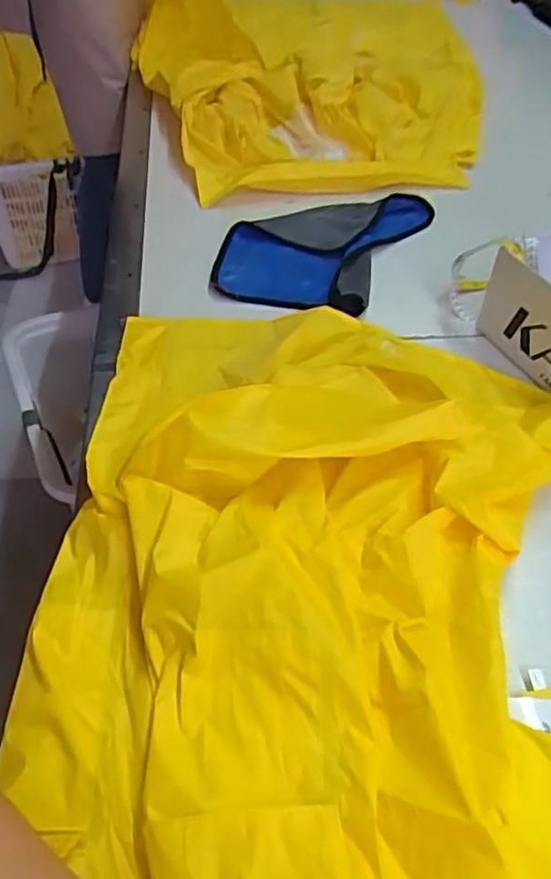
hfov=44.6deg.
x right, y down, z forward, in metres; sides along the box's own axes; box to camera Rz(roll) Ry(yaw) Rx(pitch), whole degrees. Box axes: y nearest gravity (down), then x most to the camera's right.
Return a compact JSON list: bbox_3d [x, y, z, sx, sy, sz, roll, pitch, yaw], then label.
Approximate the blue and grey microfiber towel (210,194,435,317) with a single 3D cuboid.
[{"bbox_3d":[0.071,-0.312,1.046,0.246,0.019,0.401,21,47,16],"label":"blue and grey microfiber towel"}]

